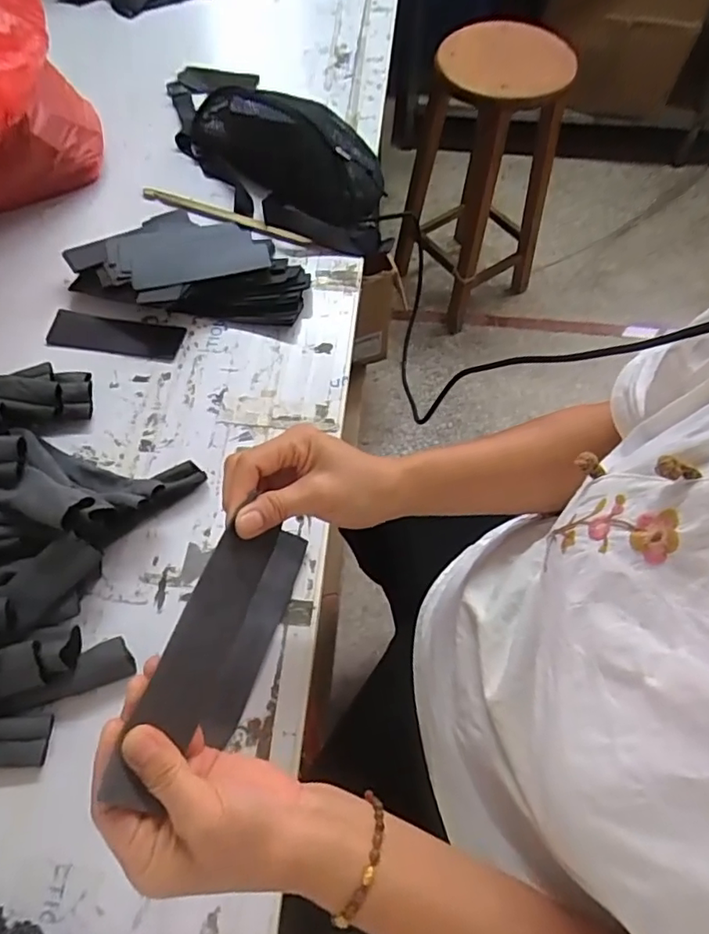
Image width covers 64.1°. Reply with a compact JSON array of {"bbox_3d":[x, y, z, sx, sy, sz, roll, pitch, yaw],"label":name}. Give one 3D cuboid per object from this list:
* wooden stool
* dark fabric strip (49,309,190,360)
[{"bbox_3d":[0.305,-0.736,1.445,0.378,0.630,0.381,40,70,18],"label":"wooden stool"},{"bbox_3d":[-0.271,-0.148,0.640,0.148,0.013,0.050,6,63,4],"label":"dark fabric strip"}]

